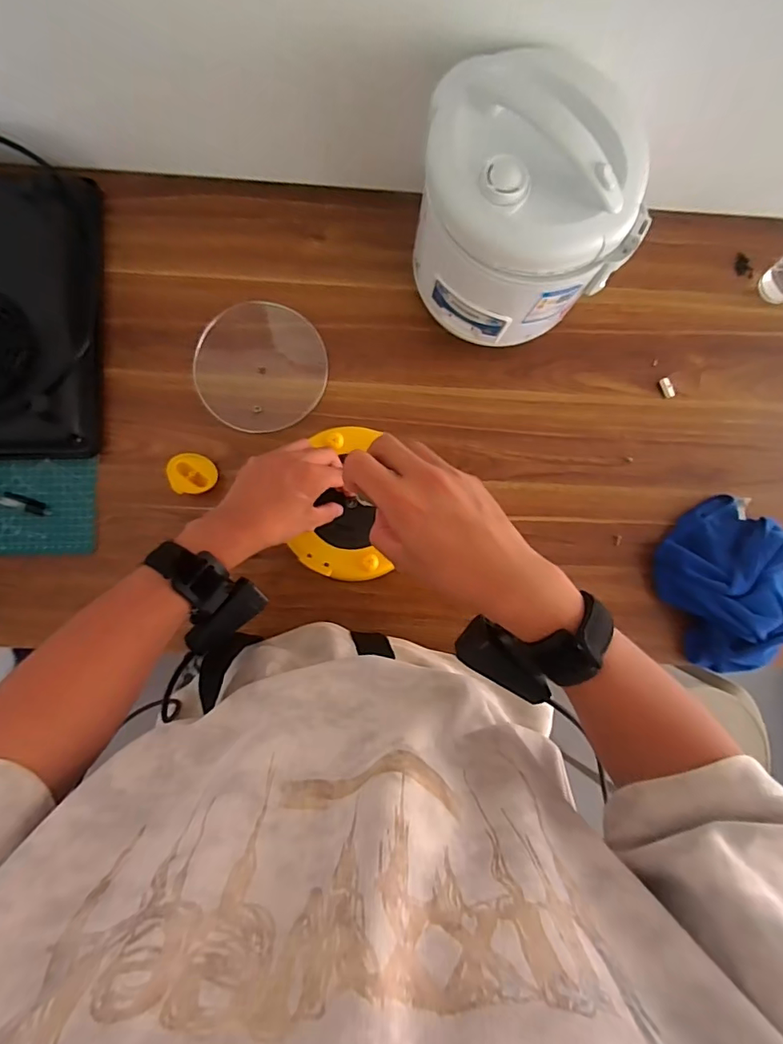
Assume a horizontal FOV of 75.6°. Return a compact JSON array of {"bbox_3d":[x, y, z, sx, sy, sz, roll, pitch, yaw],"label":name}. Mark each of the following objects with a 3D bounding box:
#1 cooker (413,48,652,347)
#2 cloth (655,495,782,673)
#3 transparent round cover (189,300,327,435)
[{"bbox_3d":[0.133,-0.320,0.528,0.203,0.180,0.195,-2,86,-3],"label":"cooker"},{"bbox_3d":[0.429,0.073,0.630,0.170,0.061,0.198,-23,87,-4],"label":"cloth"},{"bbox_3d":[-0.161,-0.188,0.617,0.155,0.015,0.150,0,93,1],"label":"transparent round cover"}]

